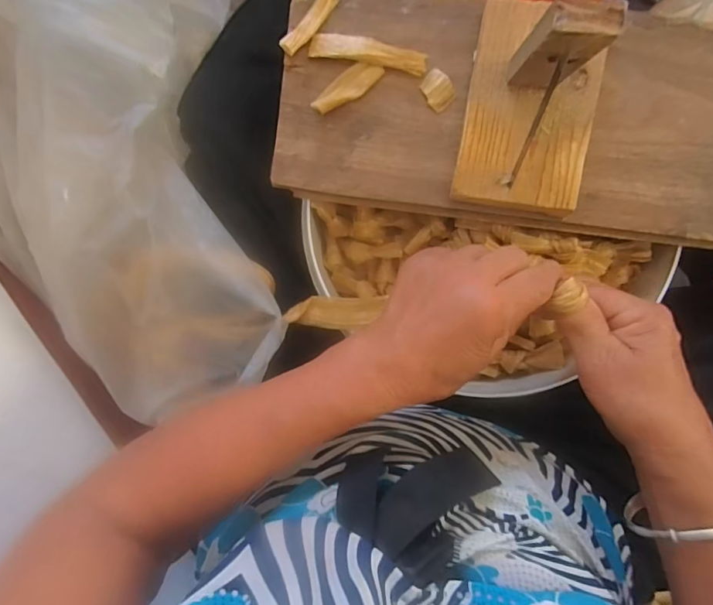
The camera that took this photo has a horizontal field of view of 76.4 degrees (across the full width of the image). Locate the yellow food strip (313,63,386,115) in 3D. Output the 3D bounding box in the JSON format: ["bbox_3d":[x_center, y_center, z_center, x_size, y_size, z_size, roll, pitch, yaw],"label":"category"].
[{"bbox_3d":[-0.008,-0.165,0.345,0.058,0.006,0.022,-35,90,5],"label":"yellow food strip"}]

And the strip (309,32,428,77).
[{"bbox_3d":[0.009,-0.190,0.342,0.089,0.010,0.020,12,94,3],"label":"strip"}]

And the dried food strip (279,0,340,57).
[{"bbox_3d":[-0.035,-0.216,0.346,0.015,0.009,0.060,37,95,1],"label":"dried food strip"}]

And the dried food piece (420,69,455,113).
[{"bbox_3d":[0.062,-0.161,0.344,0.023,0.004,0.026,-43,89,5],"label":"dried food piece"}]

